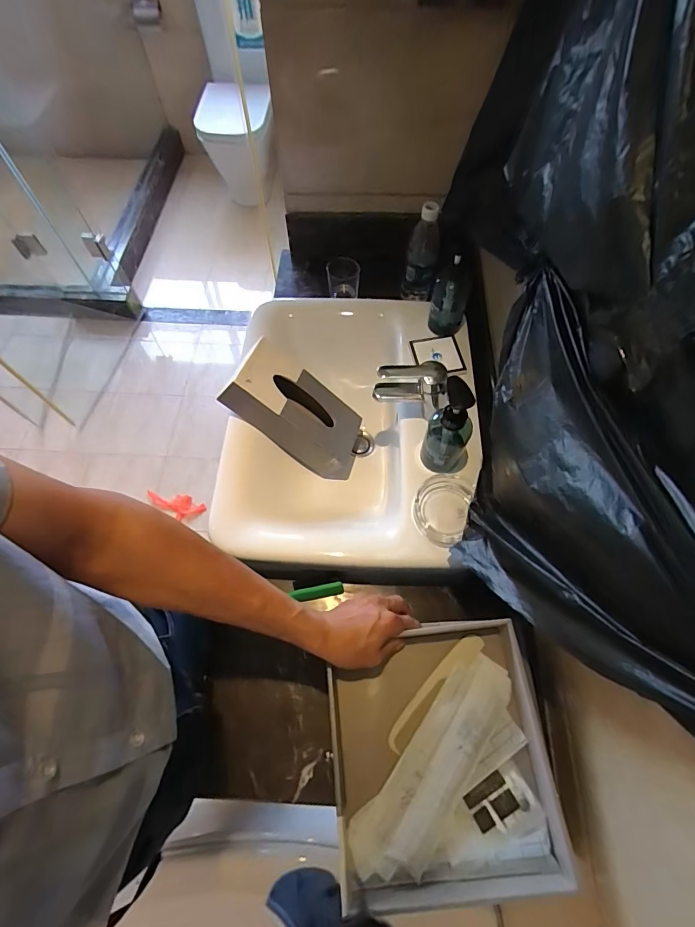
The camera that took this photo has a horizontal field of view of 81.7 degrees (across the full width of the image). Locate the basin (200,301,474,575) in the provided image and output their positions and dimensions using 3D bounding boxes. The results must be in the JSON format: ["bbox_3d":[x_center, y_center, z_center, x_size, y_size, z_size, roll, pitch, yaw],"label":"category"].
[{"bbox_3d":[0.007,-0.072,0.752,0.427,0.154,0.538,3,64,1],"label":"basin"}]

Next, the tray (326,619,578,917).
[{"bbox_3d":[0.100,0.315,0.446,0.231,0.049,0.244,-5,64,-2],"label":"tray"}]

